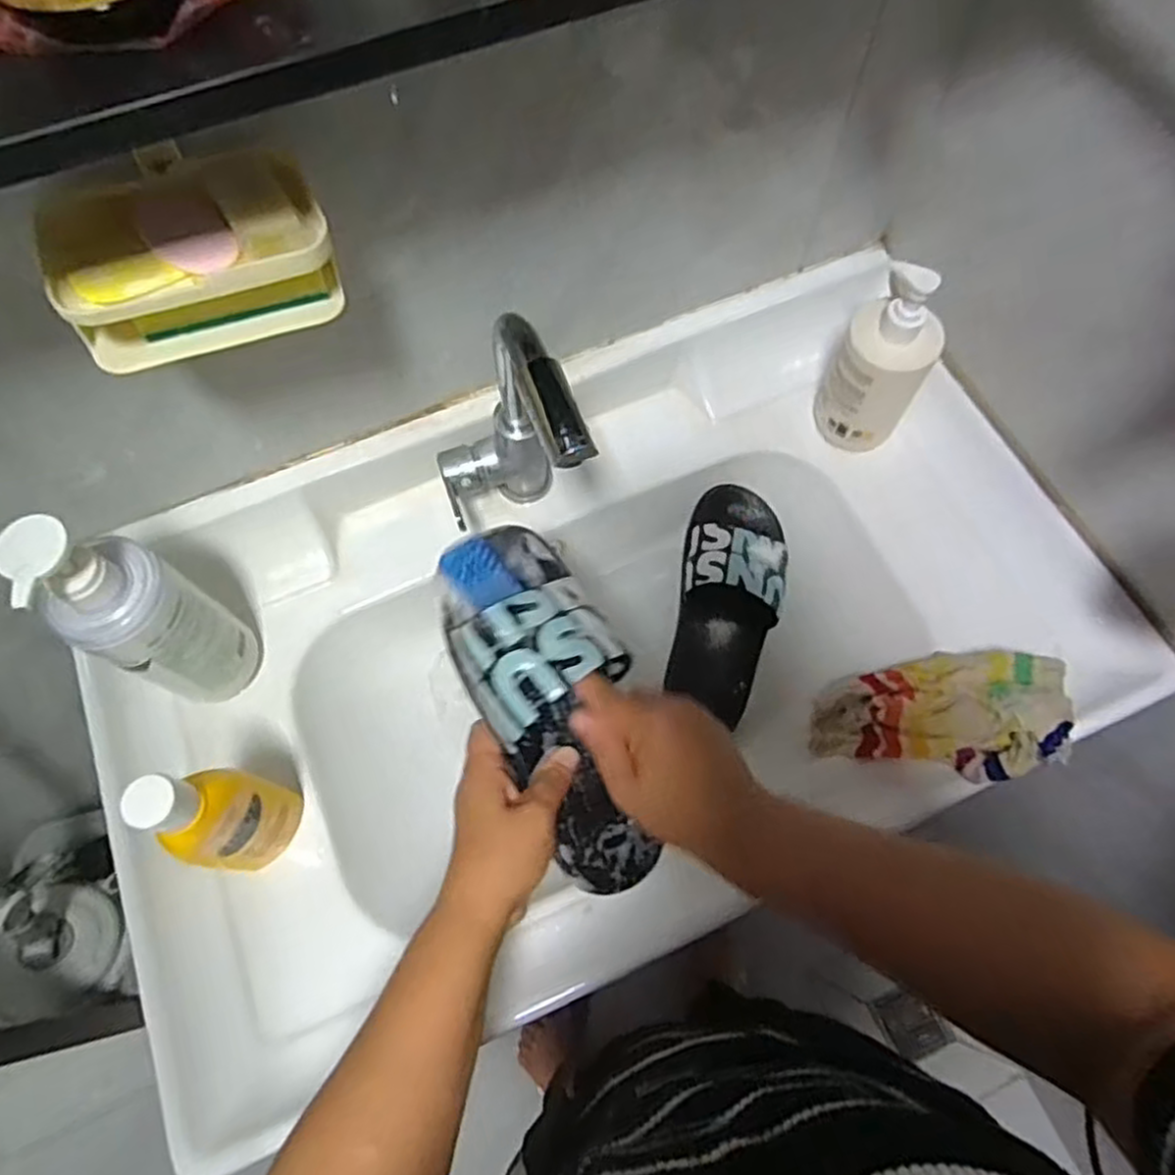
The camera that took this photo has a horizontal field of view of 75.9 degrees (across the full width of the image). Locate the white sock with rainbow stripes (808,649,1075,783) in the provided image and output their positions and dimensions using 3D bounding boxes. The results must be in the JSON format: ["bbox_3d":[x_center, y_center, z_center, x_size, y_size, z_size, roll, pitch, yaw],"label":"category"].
[{"bbox_3d":[0.276,0.104,0.607,0.191,0.037,0.103,-9,64,30],"label":"white sock with rainbow stripes"}]

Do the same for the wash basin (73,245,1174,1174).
[{"bbox_3d":[0.010,0.049,0.685,0.804,0.185,0.457,-23,69,-9],"label":"wash basin"}]

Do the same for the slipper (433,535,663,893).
[{"bbox_3d":[-0.019,0.079,0.479,0.093,0.080,0.240,-21,92,-8],"label":"slipper"}]

